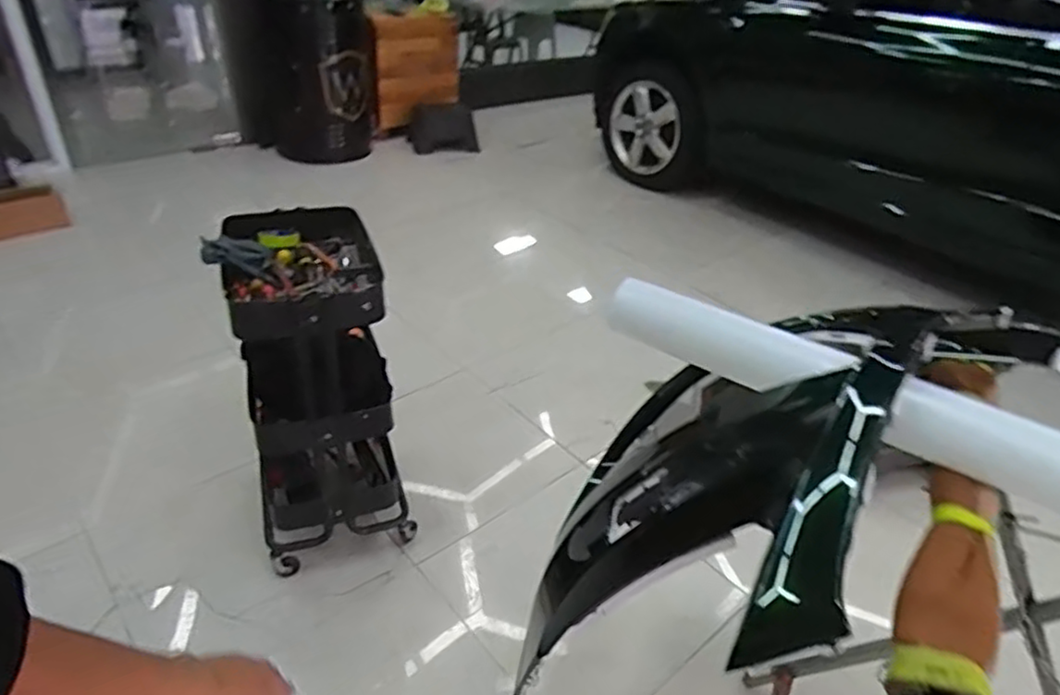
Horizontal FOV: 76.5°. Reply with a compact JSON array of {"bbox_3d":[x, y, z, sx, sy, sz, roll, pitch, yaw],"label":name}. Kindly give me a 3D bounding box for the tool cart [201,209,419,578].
[{"bbox_3d":[-0.503,0.081,1.595,0.320,0.729,0.449,-9,36,-20],"label":"tool cart"}]

